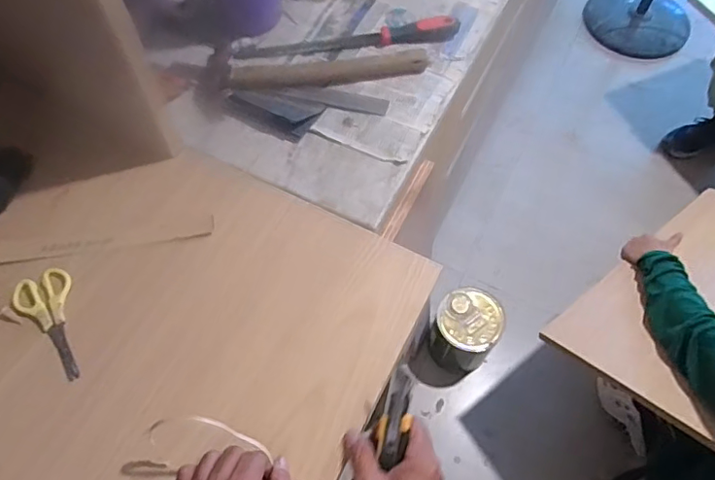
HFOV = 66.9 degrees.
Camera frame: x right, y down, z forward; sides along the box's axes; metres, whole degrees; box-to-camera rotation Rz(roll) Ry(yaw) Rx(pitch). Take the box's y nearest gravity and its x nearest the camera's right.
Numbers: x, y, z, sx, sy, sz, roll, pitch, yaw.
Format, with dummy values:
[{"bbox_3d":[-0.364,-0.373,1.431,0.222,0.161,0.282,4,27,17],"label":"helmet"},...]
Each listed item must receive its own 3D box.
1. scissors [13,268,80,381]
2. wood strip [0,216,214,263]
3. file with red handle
[{"bbox_3d":[-0.318,0.088,0.556,0.054,0.006,0.125,-20,65,-11],"label":"scissors"},{"bbox_3d":[-0.316,0.004,0.603,0.303,0.010,0.026,-7,64,-5],"label":"wood strip"},{"bbox_3d":[-0.015,-0.281,0.742,0.304,0.025,0.036,-6,63,-4],"label":"file with red handle"}]

